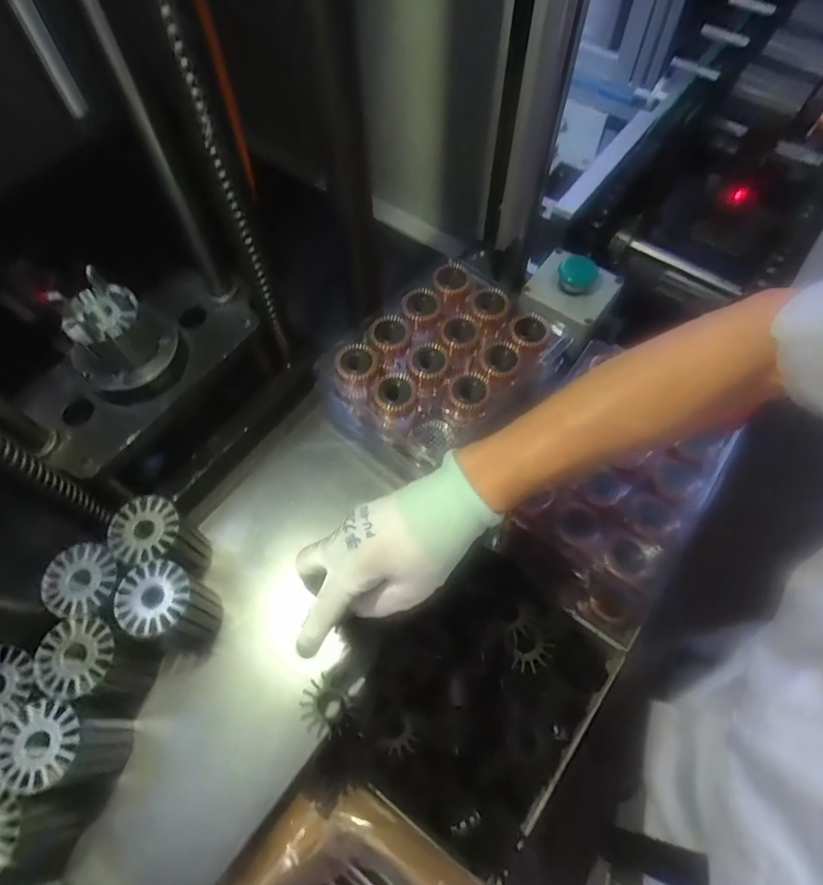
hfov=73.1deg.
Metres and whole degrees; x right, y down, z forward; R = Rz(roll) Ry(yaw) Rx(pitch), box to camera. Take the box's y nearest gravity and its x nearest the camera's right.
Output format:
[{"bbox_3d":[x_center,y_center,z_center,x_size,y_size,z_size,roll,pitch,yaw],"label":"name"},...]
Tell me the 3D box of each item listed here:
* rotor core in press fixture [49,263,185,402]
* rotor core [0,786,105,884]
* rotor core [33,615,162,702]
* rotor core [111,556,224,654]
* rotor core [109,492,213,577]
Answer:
[{"bbox_3d":[-0.219,-0.078,0.414,0.081,0.074,0.074,-1,63,1],"label":"rotor core in press fixture"},{"bbox_3d":[-0.260,0.251,0.368,0.054,0.077,0.058,20,65,11],"label":"rotor core"},{"bbox_3d":[-0.226,0.163,0.413,0.058,0.077,0.053,14,64,9],"label":"rotor core"},{"bbox_3d":[-0.184,0.128,0.430,0.054,0.077,0.051,-1,63,1],"label":"rotor core"},{"bbox_3d":[-0.198,0.082,0.450,0.061,0.068,0.052,20,65,11],"label":"rotor core"}]

